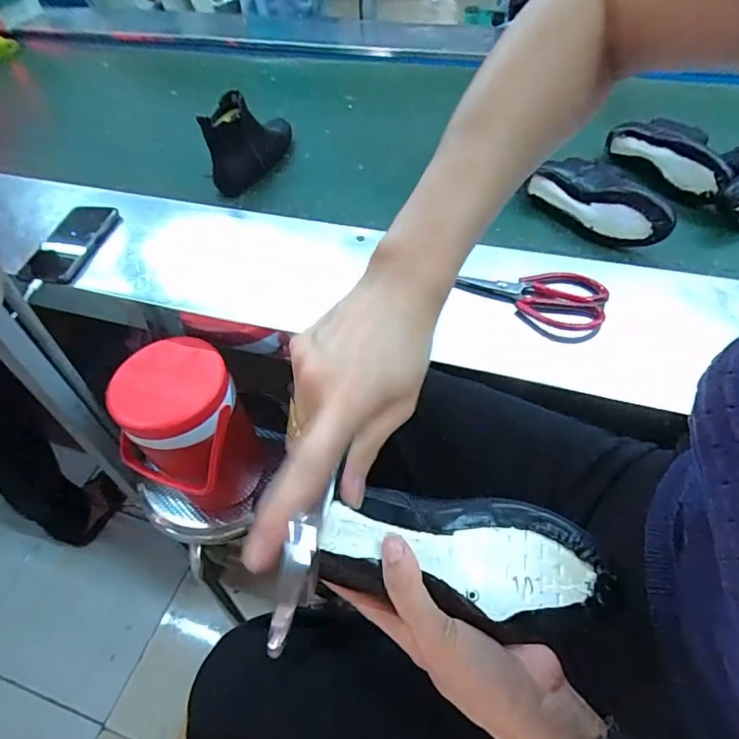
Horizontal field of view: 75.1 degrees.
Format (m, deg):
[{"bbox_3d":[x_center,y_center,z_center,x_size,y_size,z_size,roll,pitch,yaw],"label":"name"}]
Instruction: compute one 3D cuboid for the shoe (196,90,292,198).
[{"bbox_3d":[-0.205,-0.418,0.870,0.068,0.152,0.227,16,52,9],"label":"shoe"}]

